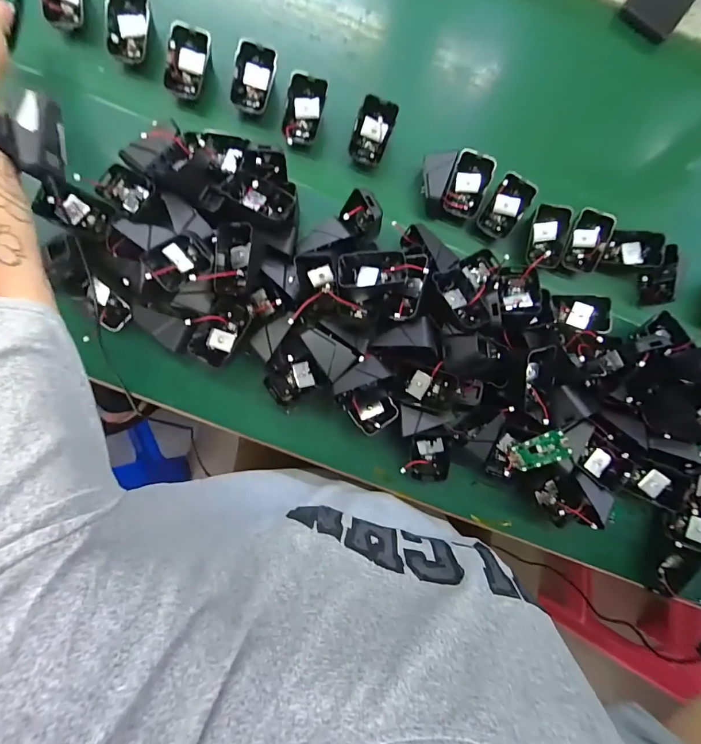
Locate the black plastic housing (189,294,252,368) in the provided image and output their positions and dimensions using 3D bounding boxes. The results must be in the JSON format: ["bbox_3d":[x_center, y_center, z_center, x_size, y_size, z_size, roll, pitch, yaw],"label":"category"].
[{"bbox_3d":[-0.138,-0.046,0.428,0.045,0.026,0.074,30,83,-4],"label":"black plastic housing"}]

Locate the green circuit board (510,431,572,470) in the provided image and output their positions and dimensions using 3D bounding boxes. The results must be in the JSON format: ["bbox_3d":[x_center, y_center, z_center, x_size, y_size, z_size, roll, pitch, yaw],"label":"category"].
[{"bbox_3d":[0.208,0.087,0.438,0.058,0.007,0.029,-27,89,24],"label":"green circuit board"}]

